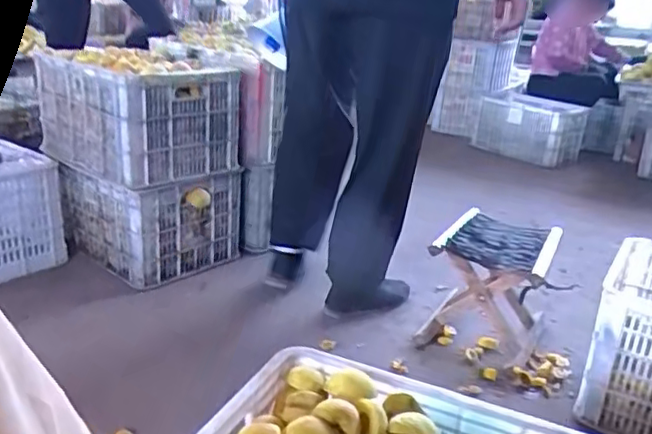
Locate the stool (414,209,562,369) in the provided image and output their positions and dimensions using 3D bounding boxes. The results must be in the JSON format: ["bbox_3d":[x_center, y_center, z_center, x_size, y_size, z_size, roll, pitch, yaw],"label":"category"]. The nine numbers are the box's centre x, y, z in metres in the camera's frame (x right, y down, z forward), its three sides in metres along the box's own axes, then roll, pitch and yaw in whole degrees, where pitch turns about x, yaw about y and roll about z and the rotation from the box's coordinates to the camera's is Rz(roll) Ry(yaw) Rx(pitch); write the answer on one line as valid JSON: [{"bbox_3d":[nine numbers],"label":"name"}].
[{"bbox_3d":[0.379,0.162,1.403,0.250,0.270,0.266,14,23,25],"label":"stool"}]

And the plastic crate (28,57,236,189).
[{"bbox_3d":[-0.492,-0.269,1.559,0.444,0.254,0.321,19,25,35],"label":"plastic crate"}]

